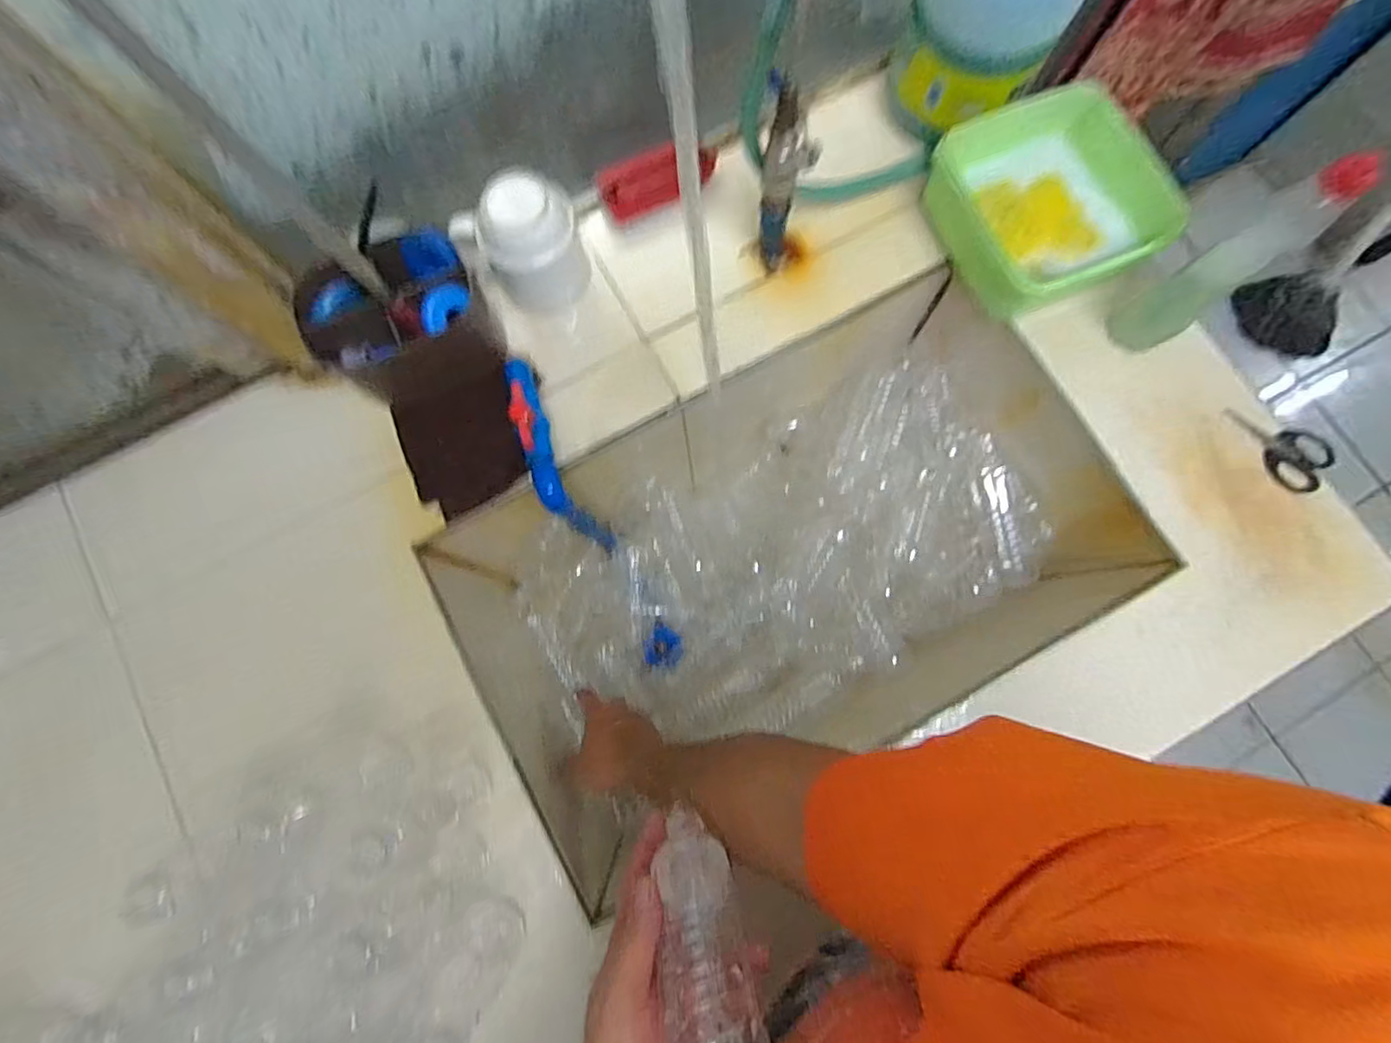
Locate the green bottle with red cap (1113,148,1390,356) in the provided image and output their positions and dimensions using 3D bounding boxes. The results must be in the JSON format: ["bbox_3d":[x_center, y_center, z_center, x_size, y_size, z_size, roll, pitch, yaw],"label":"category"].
[{"bbox_3d":[0.467,-0.230,0.526,0.058,0.209,0.063,-35,80,-7],"label":"green bottle with red cap"}]

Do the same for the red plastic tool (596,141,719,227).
[{"bbox_3d":[-0.040,-0.378,0.646,0.128,0.057,0.030,-18,50,8],"label":"red plastic tool"}]

